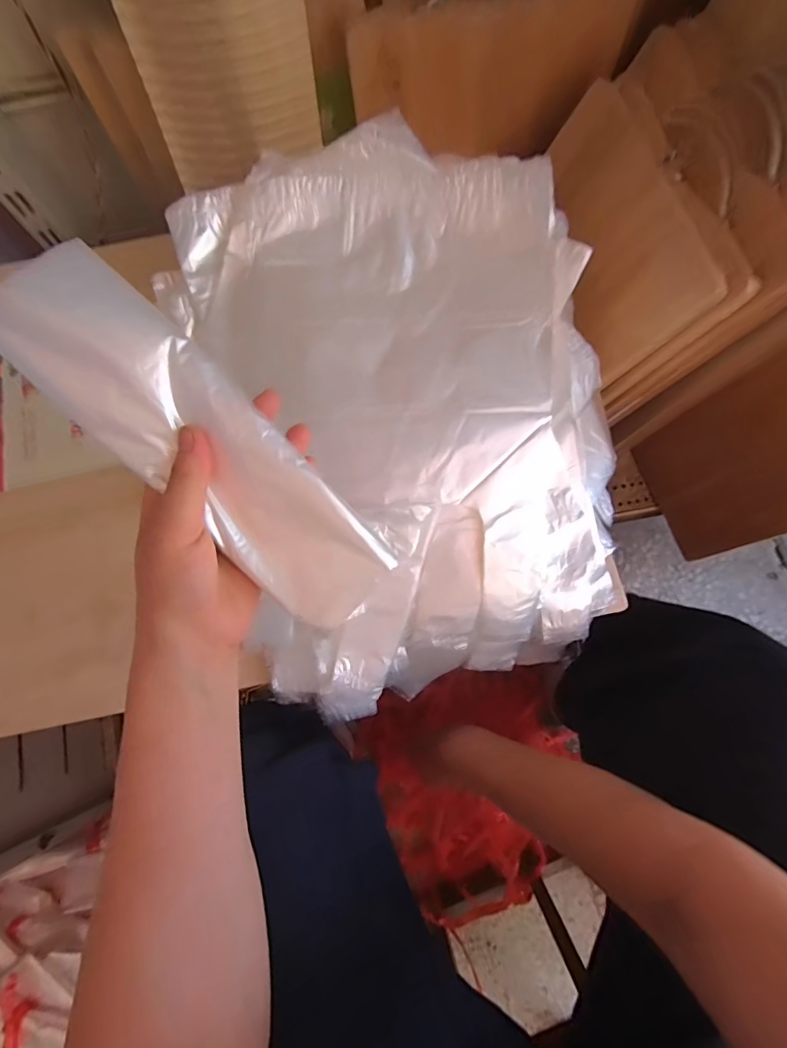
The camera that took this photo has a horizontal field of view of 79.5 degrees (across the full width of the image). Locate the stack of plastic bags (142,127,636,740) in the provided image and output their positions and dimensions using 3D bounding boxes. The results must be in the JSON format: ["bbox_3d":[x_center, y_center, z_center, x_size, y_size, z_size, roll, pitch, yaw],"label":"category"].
[{"bbox_3d":[0.015,-0.089,0.396,0.329,0.081,0.443,-17,89,0],"label":"stack of plastic bags"}]

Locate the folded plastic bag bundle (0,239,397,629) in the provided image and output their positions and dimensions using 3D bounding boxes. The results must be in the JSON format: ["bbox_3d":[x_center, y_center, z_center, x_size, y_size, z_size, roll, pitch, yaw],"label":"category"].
[{"bbox_3d":[-0.098,-0.038,0.252,0.227,0.023,0.068,45,79,-10],"label":"folded plastic bag bundle"}]

